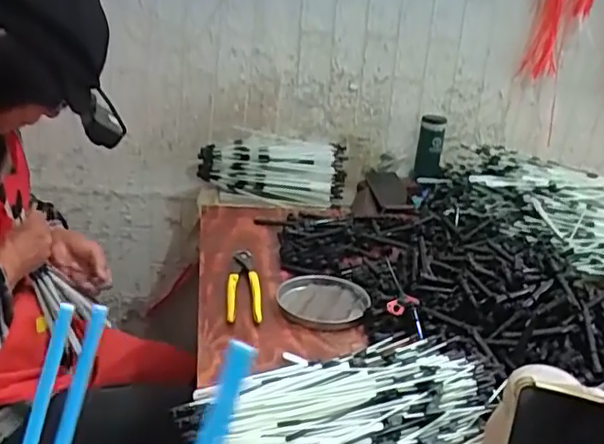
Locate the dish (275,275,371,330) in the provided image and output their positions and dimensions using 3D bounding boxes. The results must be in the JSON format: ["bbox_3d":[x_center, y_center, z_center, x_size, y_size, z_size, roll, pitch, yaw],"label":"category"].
[{"bbox_3d":[0.030,0.117,0.869,0.127,0.026,0.141,9,21,8],"label":"dish"}]

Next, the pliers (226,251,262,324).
[{"bbox_3d":[-0.086,0.092,0.887,0.047,0.025,0.188,3,21,-6],"label":"pliers"}]

